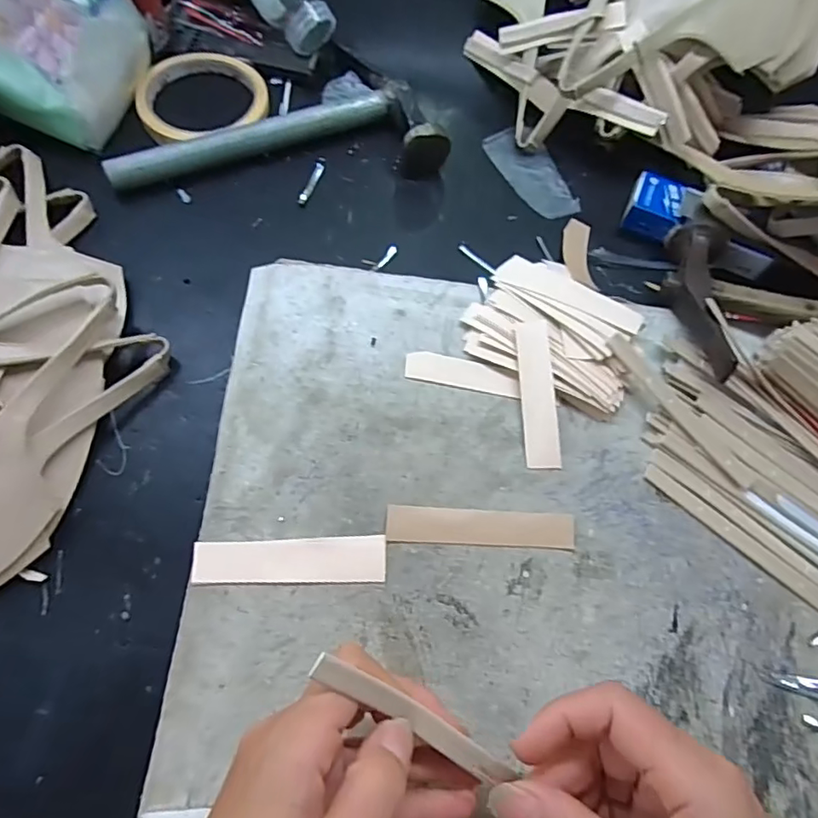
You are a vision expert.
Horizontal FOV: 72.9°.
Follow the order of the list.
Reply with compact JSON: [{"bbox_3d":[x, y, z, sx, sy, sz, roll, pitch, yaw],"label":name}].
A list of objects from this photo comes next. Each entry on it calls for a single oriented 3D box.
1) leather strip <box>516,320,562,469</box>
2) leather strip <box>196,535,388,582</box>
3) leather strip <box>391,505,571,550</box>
[{"bbox_3d":[0.073,-0.010,0.313,0.019,0.005,0.086,-2,77,0],"label":"leather strip"},{"bbox_3d":[-0.057,0.073,0.269,0.090,0.006,0.021,0,70,-3],"label":"leather strip"},{"bbox_3d":[0.037,0.061,0.285,0.096,0.004,0.018,4,69,-4],"label":"leather strip"}]

